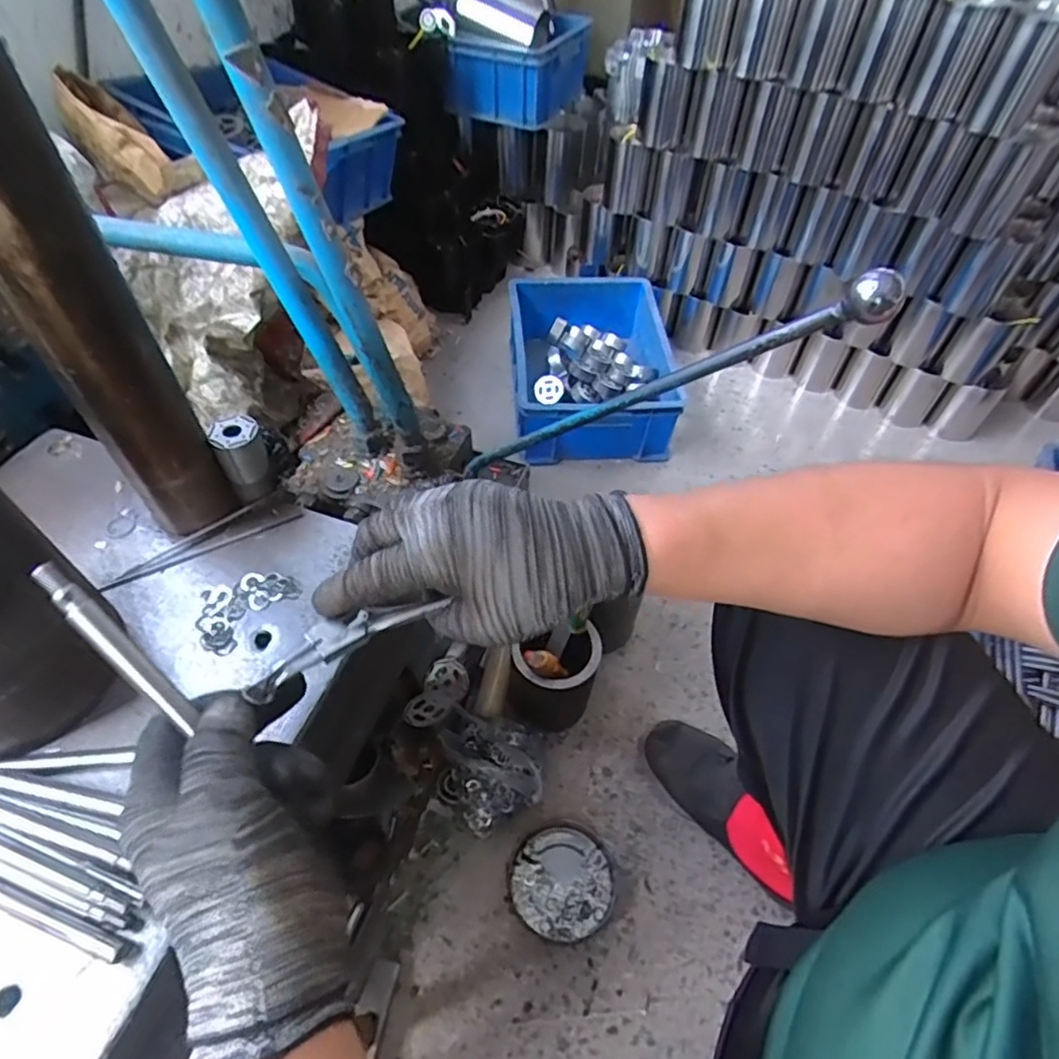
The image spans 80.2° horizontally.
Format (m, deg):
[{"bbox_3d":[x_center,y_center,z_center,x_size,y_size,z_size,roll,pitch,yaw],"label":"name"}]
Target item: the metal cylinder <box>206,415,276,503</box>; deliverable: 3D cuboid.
[{"bbox_3d":[-0.233,-0.056,0.521,0.035,0.075,0.031,-21,55,-17],"label":"metal cylinder"}]

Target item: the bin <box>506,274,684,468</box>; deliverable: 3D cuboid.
[{"bbox_3d":[0.119,-0.327,1.264,0.316,0.149,0.418,-5,52,-5],"label":"bin"}]

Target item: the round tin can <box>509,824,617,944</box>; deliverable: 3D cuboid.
[{"bbox_3d":[0.040,0.422,0.753,0.119,0.014,0.117,1,52,-1],"label":"round tin can"}]

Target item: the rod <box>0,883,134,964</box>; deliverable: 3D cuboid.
[{"bbox_3d":[-0.296,0.205,0.353,0.166,0.008,0.011,16,53,11],"label":"rod"}]

